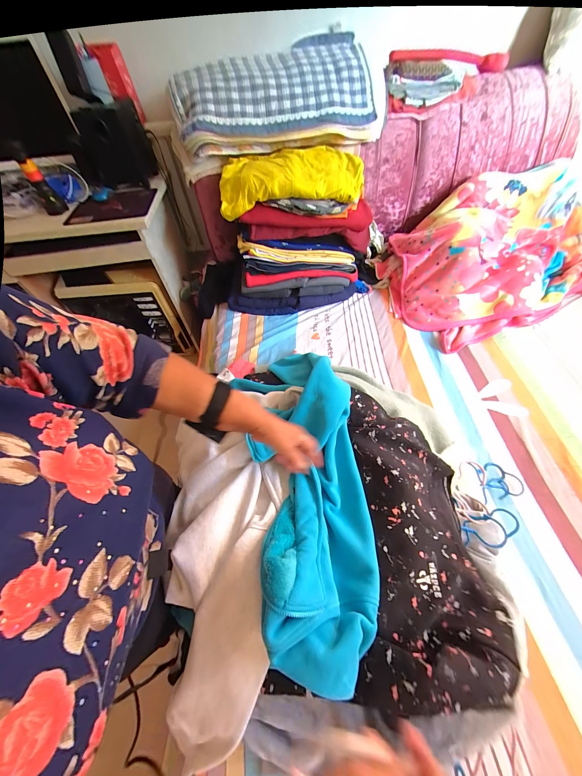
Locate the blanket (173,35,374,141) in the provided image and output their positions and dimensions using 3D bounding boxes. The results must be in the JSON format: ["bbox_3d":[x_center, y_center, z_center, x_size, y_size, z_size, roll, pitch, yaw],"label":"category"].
[{"bbox_3d":[-0.061,-1.022,0.901,0.675,0.169,0.328,-12,56,-5],"label":"blanket"}]

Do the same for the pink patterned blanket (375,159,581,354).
[{"bbox_3d":[0.832,-0.548,1.016,0.918,0.265,0.565,-19,56,-10],"label":"pink patterned blanket"}]

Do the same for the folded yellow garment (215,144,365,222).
[{"bbox_3d":[0.001,-0.706,0.890,0.474,0.098,0.242,-5,55,-1],"label":"folded yellow garment"}]

